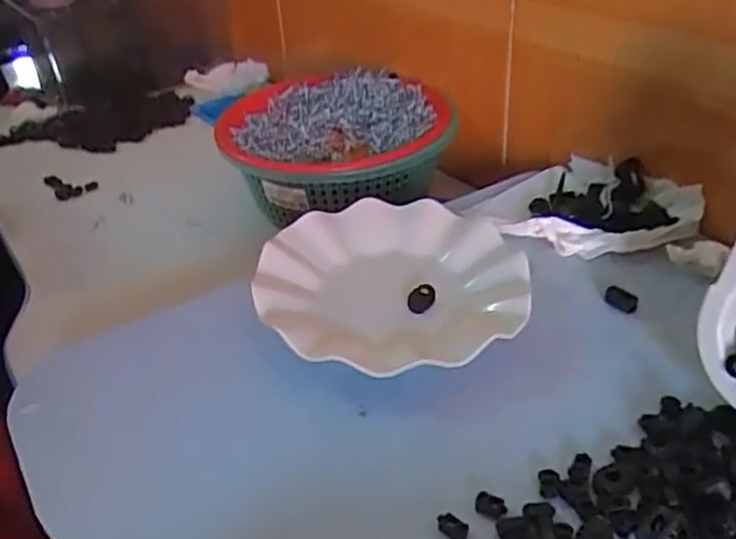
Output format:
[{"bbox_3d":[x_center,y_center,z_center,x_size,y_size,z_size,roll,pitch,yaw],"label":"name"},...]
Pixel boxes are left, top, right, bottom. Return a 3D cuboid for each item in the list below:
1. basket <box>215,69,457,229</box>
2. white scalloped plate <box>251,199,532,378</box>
[{"bbox_3d":[-0.040,-0.141,0.722,0.220,0.094,0.241,-10,35,-8],"label":"basket"},{"bbox_3d":[0.014,0.010,0.483,0.175,0.028,0.173,-3,35,2],"label":"white scalloped plate"}]

